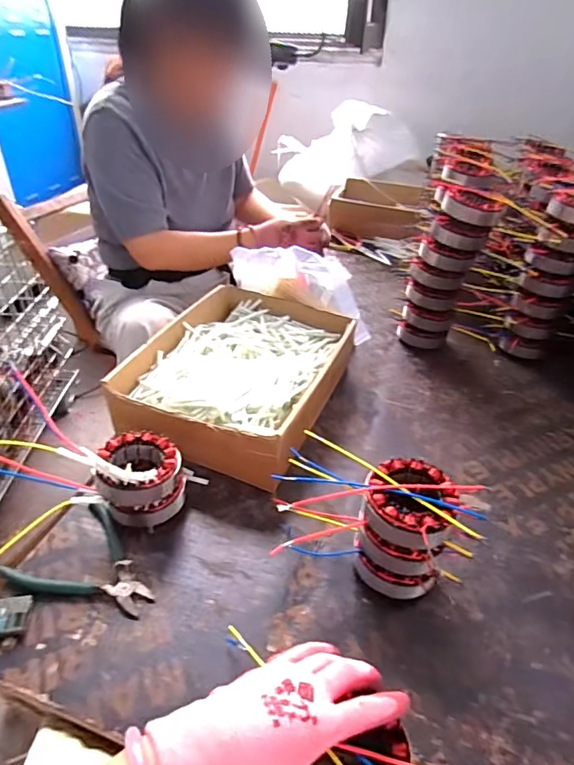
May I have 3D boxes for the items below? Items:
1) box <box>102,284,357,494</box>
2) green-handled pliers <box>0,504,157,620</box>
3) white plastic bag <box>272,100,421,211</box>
[{"bbox_3d":[-0.063,-0.010,0.702,0.249,0.093,0.357,14,39,15],"label":"box"},{"bbox_3d":[-0.204,0.193,0.494,0.140,0.014,0.106,29,45,30],"label":"green-handled pliers"},{"bbox_3d":[0.182,-0.711,1.529,0.442,0.243,0.245,5,38,3],"label":"white plastic bag"}]

